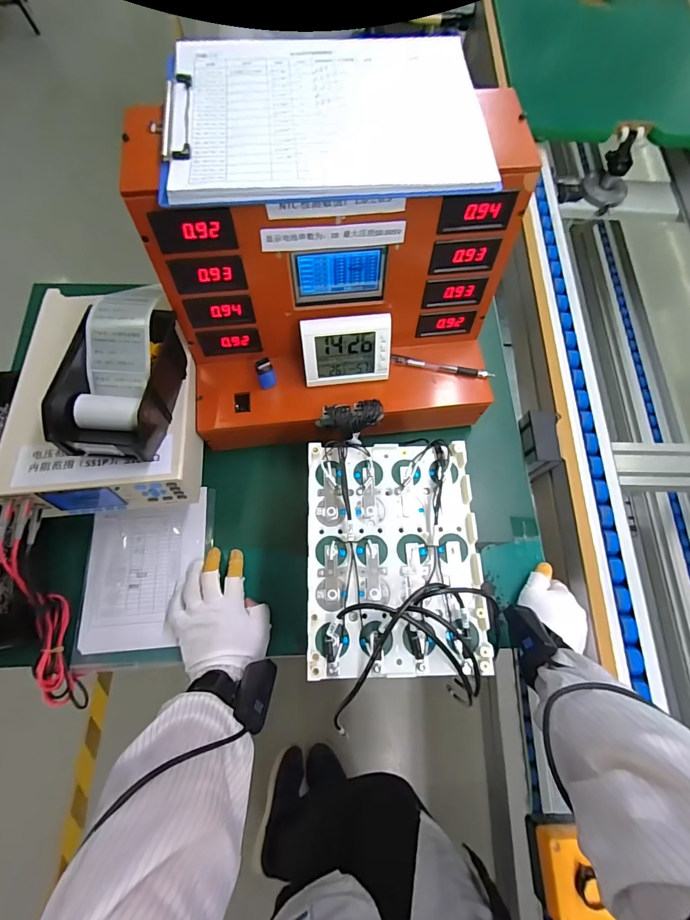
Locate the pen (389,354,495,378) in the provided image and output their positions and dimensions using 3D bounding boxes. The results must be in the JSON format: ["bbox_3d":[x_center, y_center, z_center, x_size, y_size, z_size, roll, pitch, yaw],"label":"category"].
[{"bbox_3d":[0.134,-0.130,0.576,0.140,0.013,0.014,10,71,1],"label":"pen"}]

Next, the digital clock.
[{"bbox_3d":[0.001,-0.141,0.536,0.110,0.092,0.024,-5,42,-4],"label":"digital clock"}]

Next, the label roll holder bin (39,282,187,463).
[{"bbox_3d":[-0.259,-0.106,0.490,0.105,0.066,0.214,4,71,-1],"label":"label roll holder bin"}]

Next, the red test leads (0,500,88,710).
[{"bbox_3d":[-0.358,0.174,0.491,0.032,0.053,0.257,-10,101,-6],"label":"red test leads"}]

